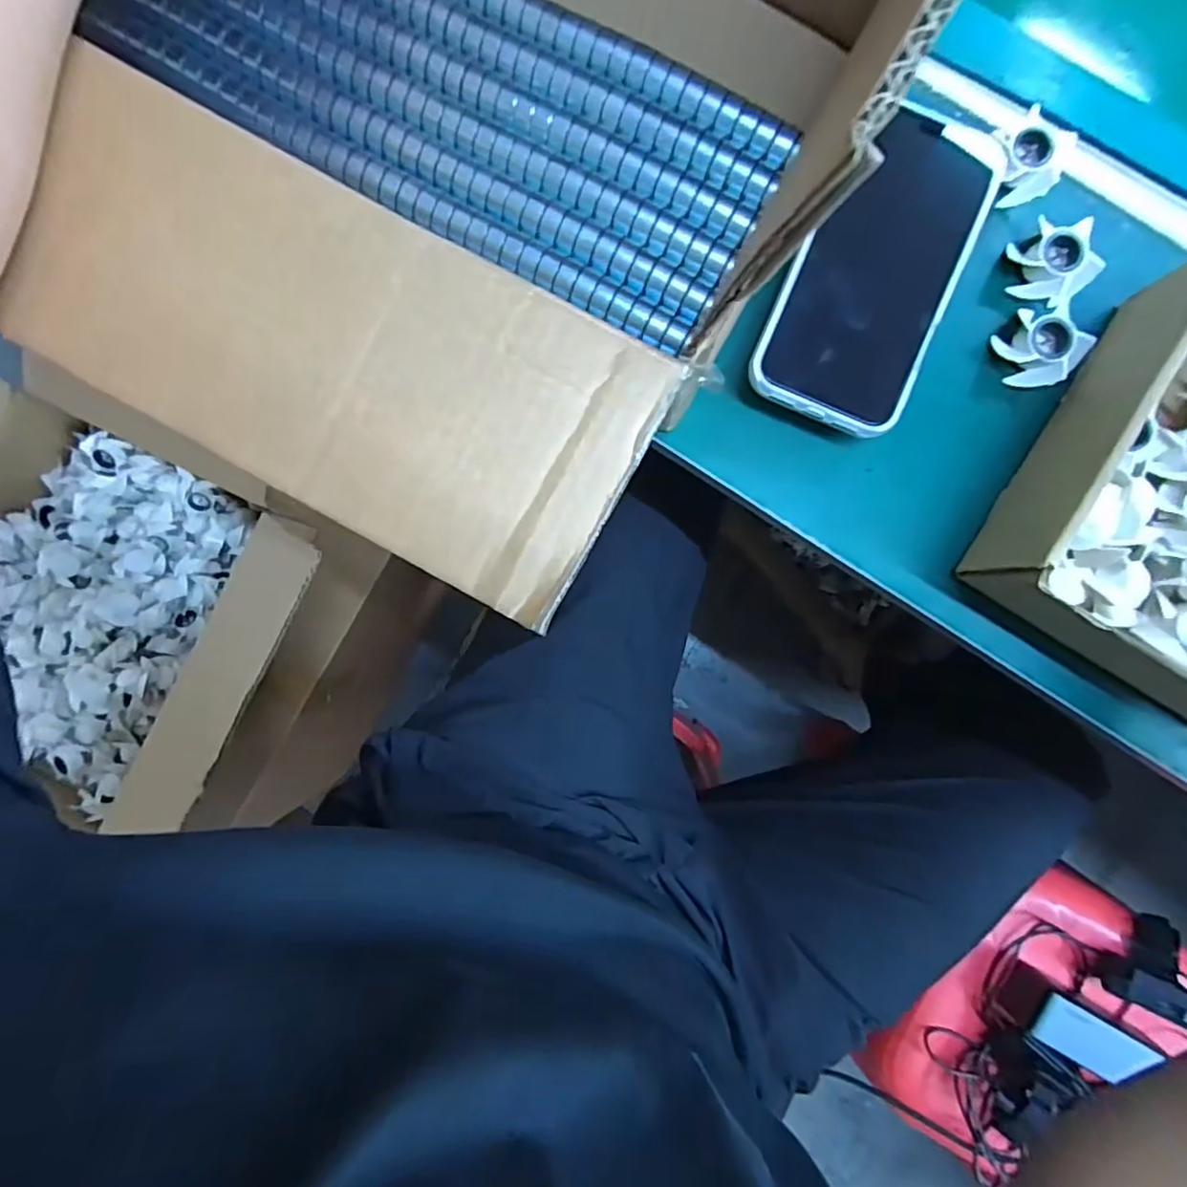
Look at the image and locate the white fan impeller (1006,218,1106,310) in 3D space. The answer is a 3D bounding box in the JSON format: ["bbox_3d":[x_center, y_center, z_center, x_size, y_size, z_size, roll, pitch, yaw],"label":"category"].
[{"bbox_3d":[0.255,-0.182,0.339,0.037,0.019,0.042,-7,89,0],"label":"white fan impeller"}]

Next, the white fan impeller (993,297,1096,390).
[{"bbox_3d":[0.250,-0.137,0.339,0.039,0.018,0.042,0,89,1],"label":"white fan impeller"}]

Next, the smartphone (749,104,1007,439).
[{"bbox_3d":[0.149,-0.172,0.322,0.083,0.007,0.168,22,89,1],"label":"smartphone"}]

